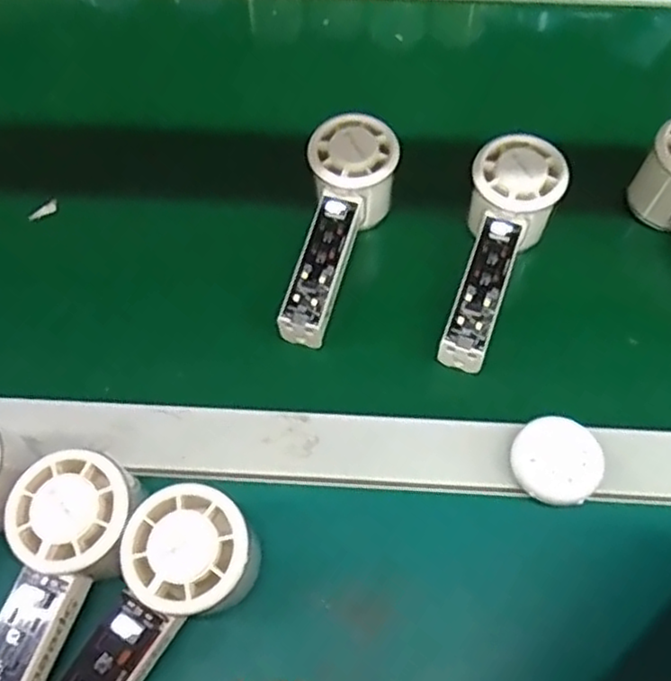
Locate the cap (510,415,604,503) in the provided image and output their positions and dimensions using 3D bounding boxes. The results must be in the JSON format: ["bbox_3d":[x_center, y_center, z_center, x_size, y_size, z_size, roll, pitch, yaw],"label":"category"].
[{"bbox_3d":[0.121,0.068,0.383,0.045,0.023,0.046,-3,58,4],"label":"cap"}]

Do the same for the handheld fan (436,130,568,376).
[{"bbox_3d":[0.100,-0.057,0.434,0.057,0.054,0.150,17,61,16],"label":"handheld fan"}]

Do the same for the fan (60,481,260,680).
[{"bbox_3d":[-0.098,0.138,0.323,0.053,0.059,0.145,35,67,24],"label":"fan"}]

